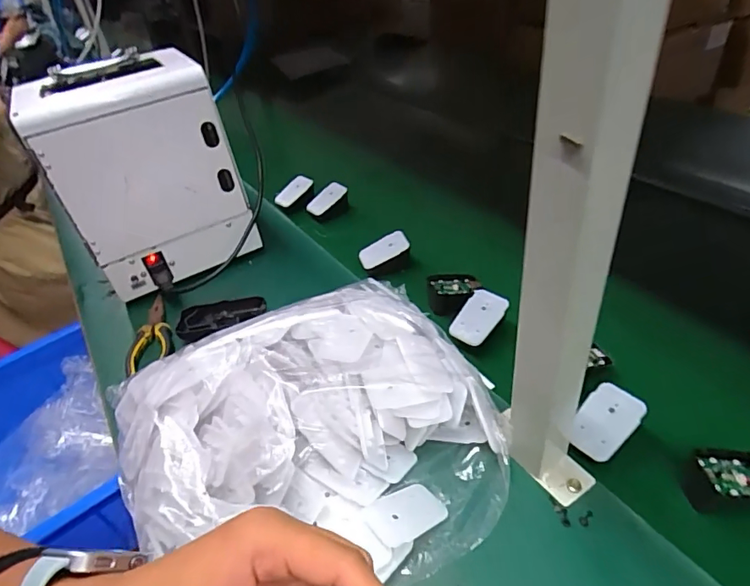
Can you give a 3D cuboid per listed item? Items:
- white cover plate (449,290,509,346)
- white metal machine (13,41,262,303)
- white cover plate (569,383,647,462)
[{"bbox_3d":[0.118,0.029,0.561,0.044,0.007,0.066,29,78,27],"label":"white cover plate"},{"bbox_3d":[-0.325,-0.162,0.695,0.215,0.275,0.178,-30,44,-23],"label":"white metal machine"},{"bbox_3d":[0.203,0.114,0.438,0.043,0.004,0.067,37,81,33],"label":"white cover plate"}]

